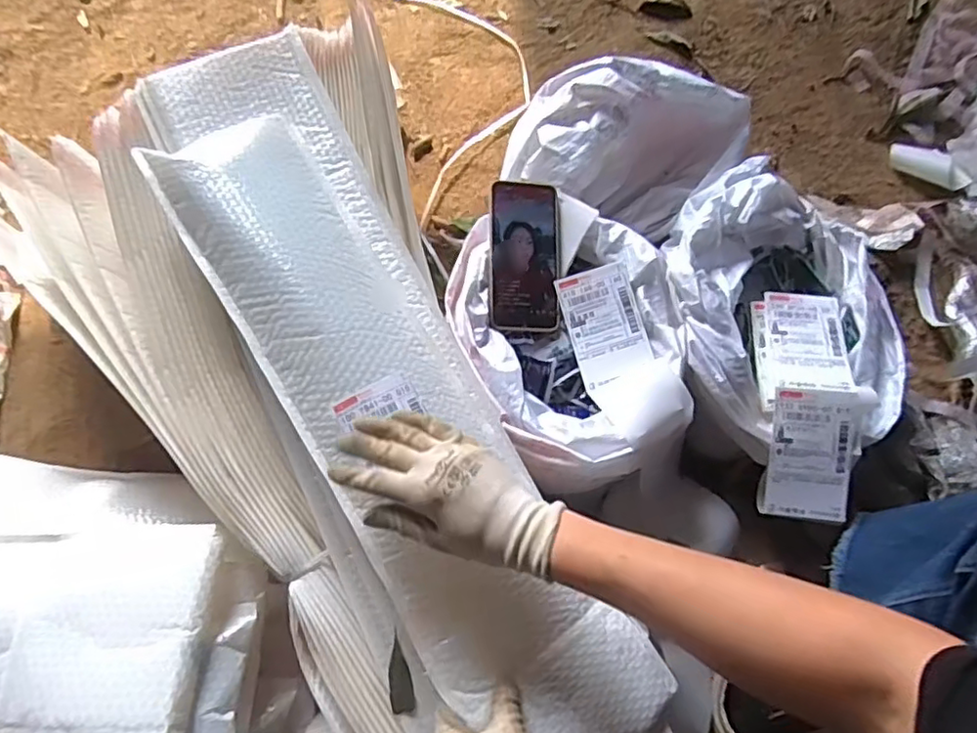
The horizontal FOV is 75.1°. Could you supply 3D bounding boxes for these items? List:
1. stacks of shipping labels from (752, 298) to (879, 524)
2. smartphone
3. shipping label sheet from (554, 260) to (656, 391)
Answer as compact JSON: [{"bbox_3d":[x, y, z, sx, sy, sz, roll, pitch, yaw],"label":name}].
[{"bbox_3d":[0.331,0.032,0.654,0.087,0.054,0.244,5,74,-1],"label":"stacks of shipping labels"},{"bbox_3d":[0.040,-0.118,0.682,0.078,0.012,0.159,0,87,-15],"label":"smartphone"},{"bbox_3d":[0.123,-0.046,0.672,0.077,0.010,0.124,-18,75,11],"label":"shipping label sheet"}]

